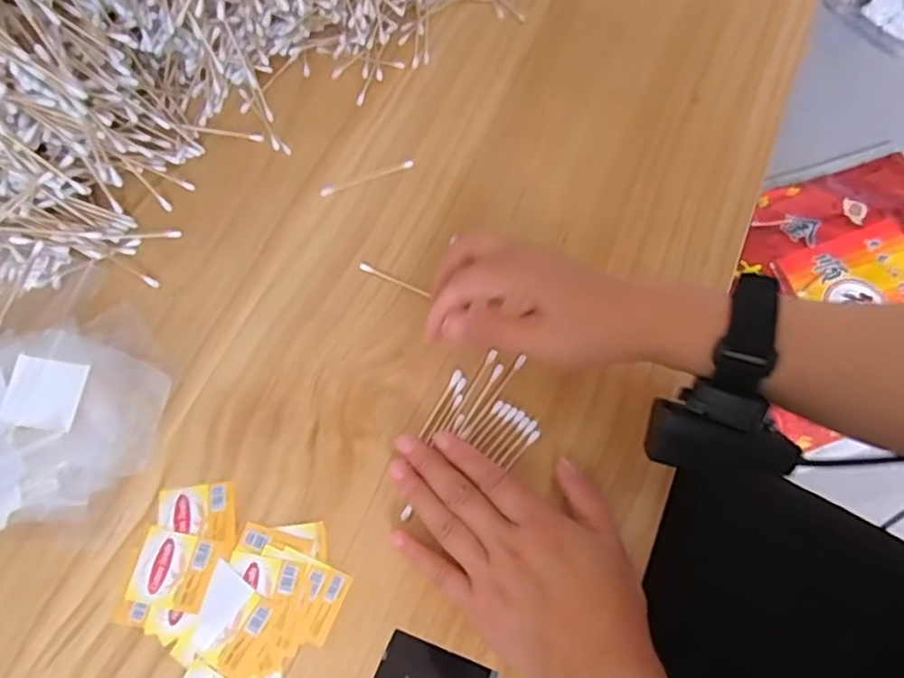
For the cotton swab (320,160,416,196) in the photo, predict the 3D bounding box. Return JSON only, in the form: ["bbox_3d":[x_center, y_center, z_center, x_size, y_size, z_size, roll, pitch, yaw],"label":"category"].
[{"bbox_3d":[-0.062,-0.119,0.460,0.071,0.004,0.009,-21,70,-10],"label":"cotton swab"}]

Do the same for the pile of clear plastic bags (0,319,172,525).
[{"bbox_3d":[-0.234,0.048,0.366,0.142,0.034,0.112,-20,70,-10],"label":"pile of clear plastic bags"}]

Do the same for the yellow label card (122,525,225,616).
[{"bbox_3d":[-0.155,0.129,0.351,0.044,0.004,0.039,12,69,5],"label":"yellow label card"}]

